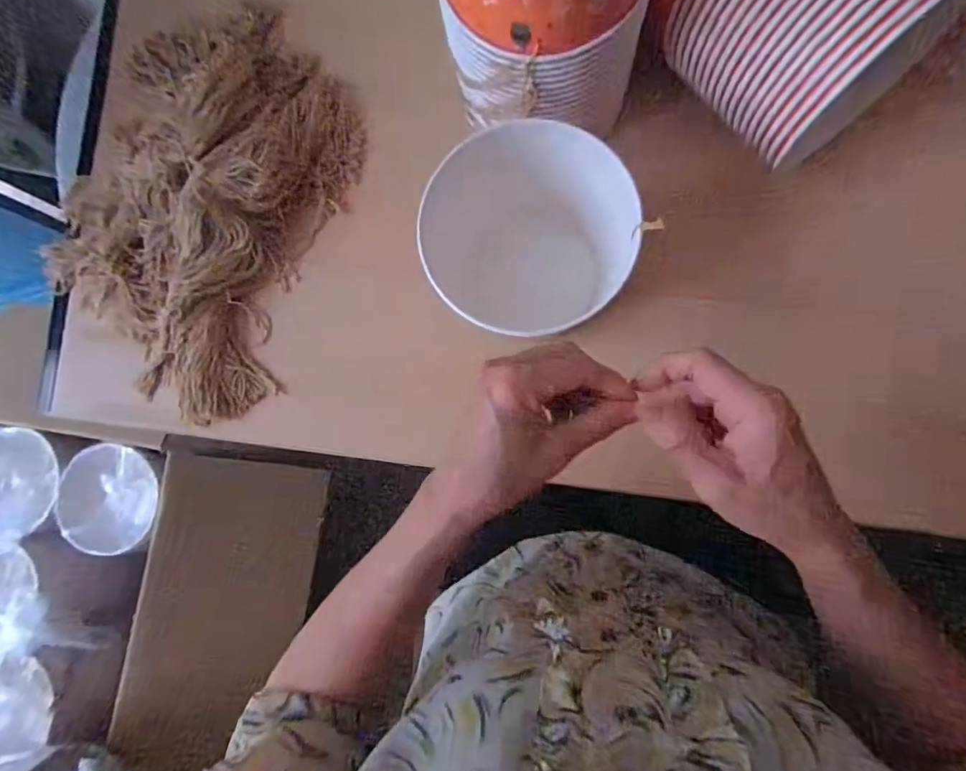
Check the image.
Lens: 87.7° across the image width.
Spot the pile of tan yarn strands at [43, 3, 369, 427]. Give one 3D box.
[{"bbox_3d":[-0.302,-0.198,0.517,0.288,0.065,0.423,19,86,8],"label":"pile of tan yarn strands"}]

